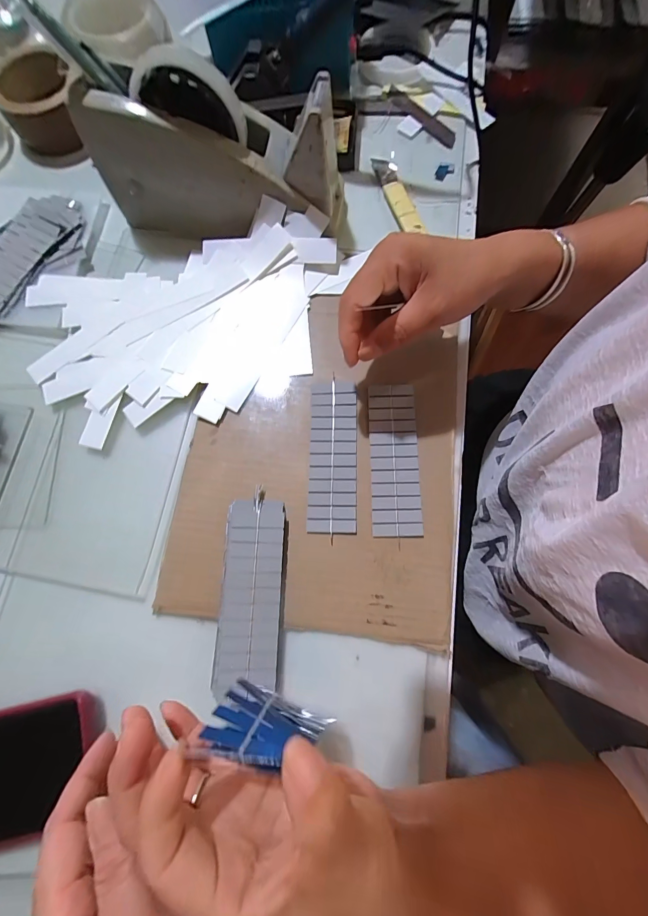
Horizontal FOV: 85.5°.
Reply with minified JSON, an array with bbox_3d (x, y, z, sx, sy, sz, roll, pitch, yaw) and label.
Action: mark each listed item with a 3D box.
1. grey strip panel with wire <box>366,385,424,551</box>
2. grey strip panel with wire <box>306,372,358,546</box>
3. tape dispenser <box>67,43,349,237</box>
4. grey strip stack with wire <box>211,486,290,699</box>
[{"bbox_3d":[0.058,-0.001,0.289,0.039,0.004,0.127,0,77,1],"label":"grey strip panel with wire"},{"bbox_3d":[0.008,-0.004,0.291,0.039,0.004,0.128,1,77,1],"label":"grey strip panel with wire"},{"bbox_3d":[-0.092,-0.265,0.302,0.218,0.106,0.085,-3,77,0],"label":"tape dispenser"},{"bbox_3d":[-0.052,0.097,0.263,0.045,0.019,0.132,2,77,2],"label":"grey strip stack with wire"}]

